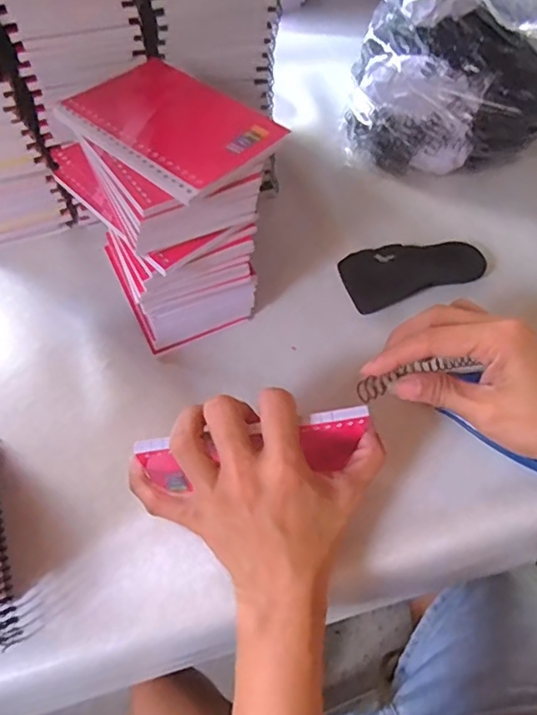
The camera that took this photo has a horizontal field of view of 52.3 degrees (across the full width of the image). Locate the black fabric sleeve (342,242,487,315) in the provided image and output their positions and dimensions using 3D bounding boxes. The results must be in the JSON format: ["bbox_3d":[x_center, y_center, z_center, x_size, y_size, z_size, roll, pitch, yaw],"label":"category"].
[{"bbox_3d":[0.122,-0.076,0.468,0.116,0.015,0.055,-16,59,-10],"label":"black fabric sleeve"}]

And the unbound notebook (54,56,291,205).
[{"bbox_3d":[-0.066,-0.155,0.351,0.141,0.007,0.092,40,66,22],"label":"unbound notebook"}]

